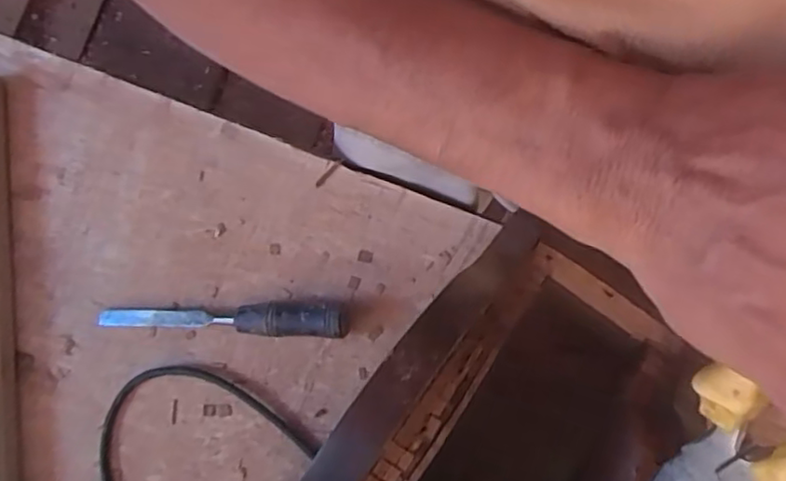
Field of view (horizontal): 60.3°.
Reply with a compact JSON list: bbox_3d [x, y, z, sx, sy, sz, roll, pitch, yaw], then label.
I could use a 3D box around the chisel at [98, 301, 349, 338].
[{"bbox_3d":[-0.137,0.062,0.536,0.202,0.037,0.026,2,74,1],"label":"chisel"}]

